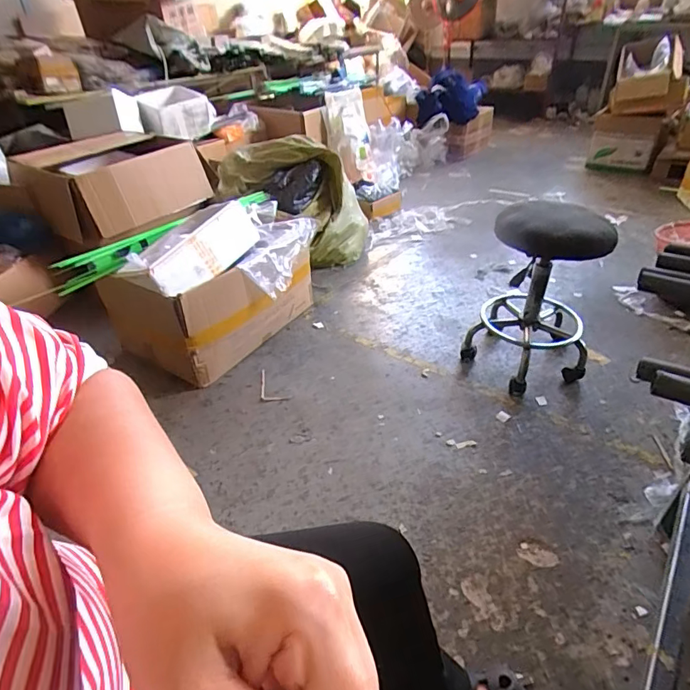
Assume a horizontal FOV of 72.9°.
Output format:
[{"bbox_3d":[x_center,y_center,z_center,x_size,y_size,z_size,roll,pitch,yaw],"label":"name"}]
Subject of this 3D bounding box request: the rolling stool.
[{"bbox_3d":[0.585,-0.145,1.415,0.340,0.535,0.354,22,44,30],"label":"rolling stool"}]

